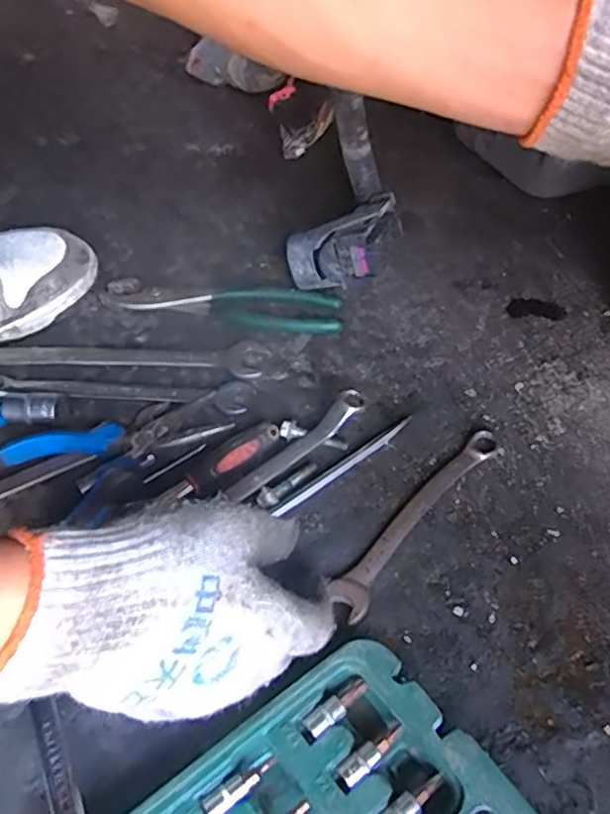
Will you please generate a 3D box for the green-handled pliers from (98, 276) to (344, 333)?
[{"bbox_3d":[-0.067,-0.084,0.522,0.195,0.013,0.039,5,50,6],"label":"green-handled pliers"}]

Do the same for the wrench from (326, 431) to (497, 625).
[{"bbox_3d":[0.071,0.065,0.396,0.022,0.007,0.157,33,57,25],"label":"wrench"}]

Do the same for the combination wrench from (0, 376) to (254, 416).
[{"bbox_3d":[-0.138,-0.013,0.465,0.195,0.010,0.031,1,50,2],"label":"combination wrench"}]

